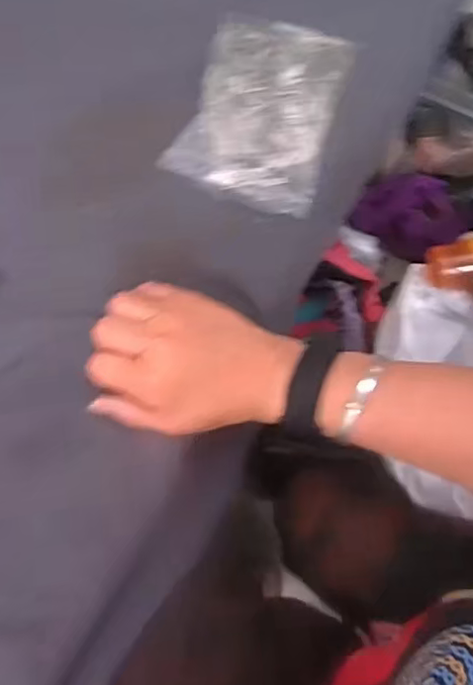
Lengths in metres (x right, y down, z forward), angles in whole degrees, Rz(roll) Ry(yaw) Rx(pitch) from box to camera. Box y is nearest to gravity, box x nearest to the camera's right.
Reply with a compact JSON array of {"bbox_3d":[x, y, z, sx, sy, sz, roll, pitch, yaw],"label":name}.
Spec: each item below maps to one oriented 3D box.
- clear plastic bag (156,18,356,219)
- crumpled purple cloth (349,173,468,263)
[{"bbox_3d":[0.021,-0.178,0.460,0.111,0.017,0.153,19,73,8],"label":"clear plastic bag"},{"bbox_3d":[0.274,-0.203,0.961,0.168,0.083,0.127,22,74,9],"label":"crumpled purple cloth"}]

